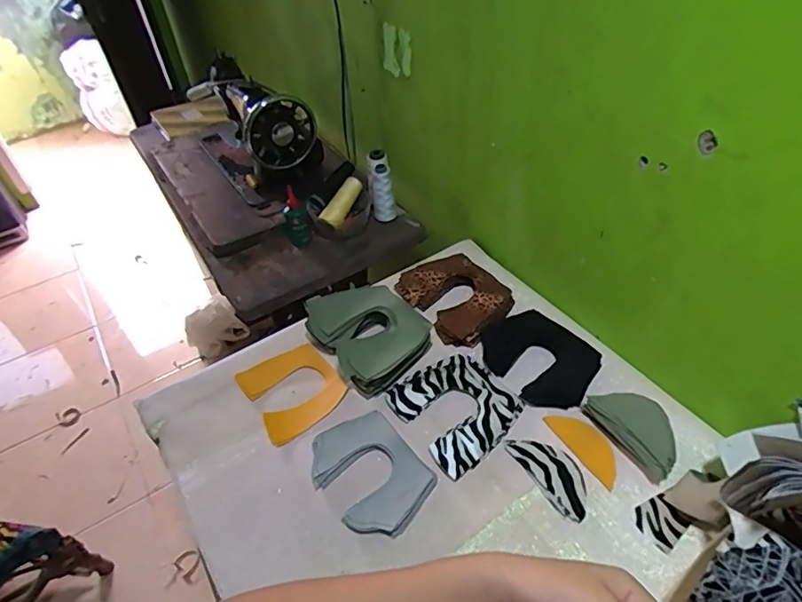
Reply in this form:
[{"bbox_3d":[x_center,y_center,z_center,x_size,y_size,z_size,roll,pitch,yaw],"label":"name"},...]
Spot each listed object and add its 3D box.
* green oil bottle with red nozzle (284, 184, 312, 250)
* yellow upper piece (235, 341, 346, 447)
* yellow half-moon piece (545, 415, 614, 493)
[{"bbox_3d":[-0.201,-0.161,0.983,0.047,0.106,0.056,-17,45,-12],"label":"green oil bottle with red nozzle"},{"bbox_3d":[-0.156,0.127,0.752,0.123,0.007,0.140,-32,56,-17],"label":"yellow upper piece"},{"bbox_3d":[0.238,0.183,0.659,0.046,0.006,0.110,-24,47,-19],"label":"yellow half-moon piece"}]

